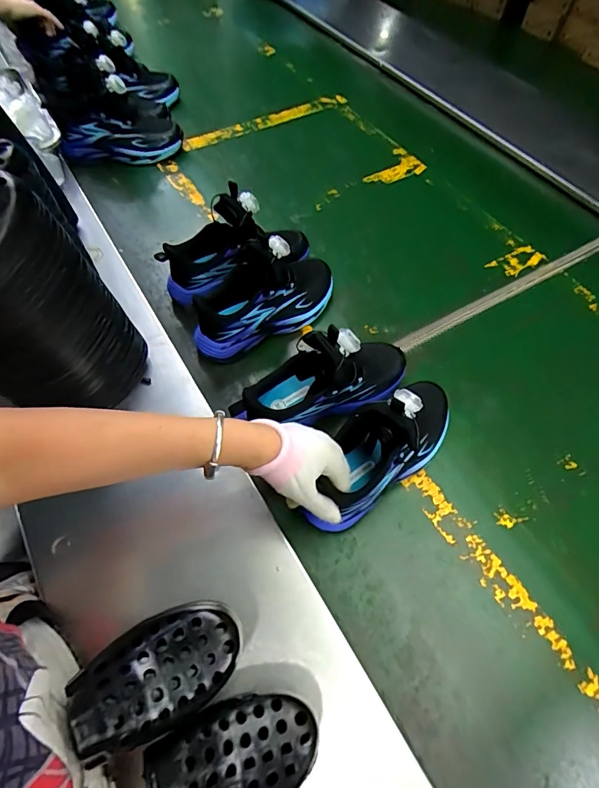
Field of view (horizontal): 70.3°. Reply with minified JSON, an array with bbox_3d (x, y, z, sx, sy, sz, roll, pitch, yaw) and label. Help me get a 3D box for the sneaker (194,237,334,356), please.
[{"bbox_3d":[-0.048,-0.149,0.589,0.223,0.124,0.089,-27,65,-14],"label":"sneaker"}]

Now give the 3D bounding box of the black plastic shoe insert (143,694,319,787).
[{"bbox_3d":[-0.045,0.275,0.309,0.123,0.040,0.079,-1,69,-21],"label":"black plastic shoe insert"}]

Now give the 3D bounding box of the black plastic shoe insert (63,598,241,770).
[{"bbox_3d":[-0.107,0.205,0.315,0.120,0.048,0.074,-30,65,-16],"label":"black plastic shoe insert"}]

